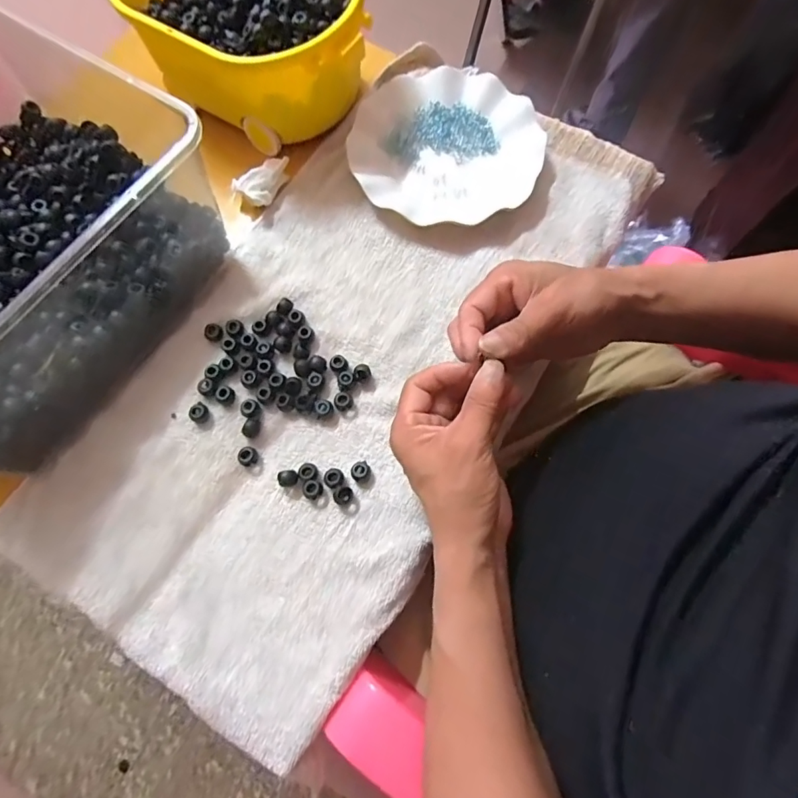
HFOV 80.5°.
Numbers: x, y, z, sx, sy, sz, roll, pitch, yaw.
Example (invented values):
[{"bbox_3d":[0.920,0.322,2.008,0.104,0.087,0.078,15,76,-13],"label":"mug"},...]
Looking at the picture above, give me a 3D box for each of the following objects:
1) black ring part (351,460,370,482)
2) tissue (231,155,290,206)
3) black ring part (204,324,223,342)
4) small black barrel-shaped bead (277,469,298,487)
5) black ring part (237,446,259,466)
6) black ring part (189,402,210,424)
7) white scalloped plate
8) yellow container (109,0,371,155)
[{"bbox_3d":[-0.030,0.056,0.368,0.014,0.011,0.016,-21,71,-5],"label":"black ring part"},{"bbox_3d":[-0.127,-0.209,0.458,0.057,0.023,0.034,-40,74,-11],"label":"tissue"},{"bbox_3d":[-0.160,-0.057,0.406,0.017,0.004,0.015,40,77,14],"label":"black ring part"},{"bbox_3d":[-0.088,0.062,0.371,0.015,0.009,0.013,-8,71,0],"label":"small black barrel-shaped bead"},{"bbox_3d":[-0.121,0.045,0.376,0.013,0.013,0.014,-1,71,2],"label":"black ring part"},{"bbox_3d":[-0.166,0.012,0.391,0.013,0.010,0.014,42,78,15],"label":"black ring part"},{"bbox_3d":[0.047,-0.252,0.466,0.179,0.026,0.176,-1,71,2],"label":"white scalloped plate"},{"bbox_3d":[-0.138,-0.353,0.455,0.238,0.090,0.159,29,75,12],"label":"yellow container"}]

